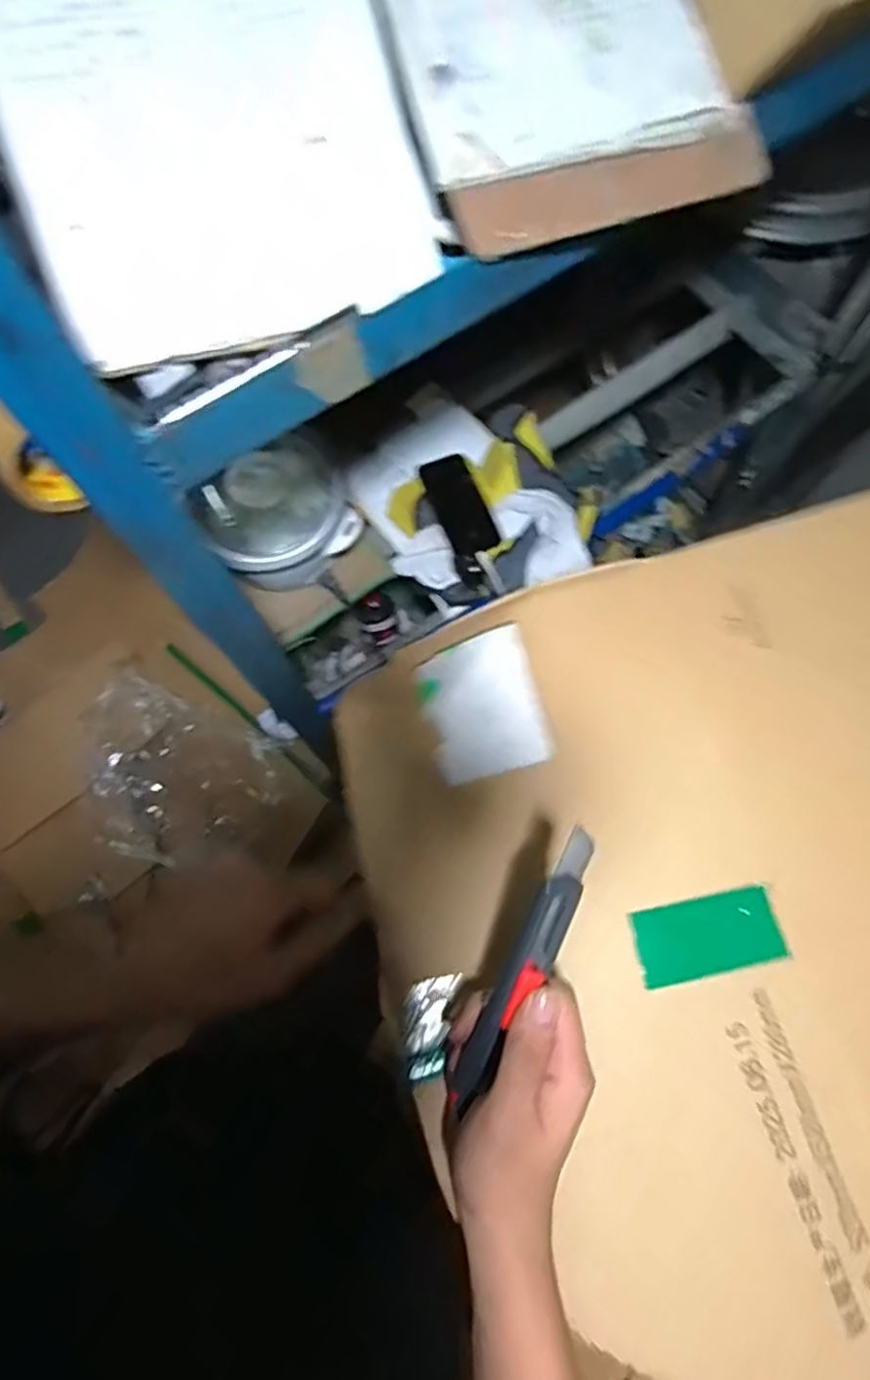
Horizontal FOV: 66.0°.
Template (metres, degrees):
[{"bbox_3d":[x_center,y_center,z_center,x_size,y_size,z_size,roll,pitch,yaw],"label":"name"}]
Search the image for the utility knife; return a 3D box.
[{"bbox_3d":[0.047,0.149,0.354,0.022,0.020,0.161,25,100,8],"label":"utility knife"}]

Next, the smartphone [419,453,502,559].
[{"bbox_3d":[0.036,-0.263,0.963,0.069,0.011,0.158,-27,79,6],"label":"smartphone"}]

